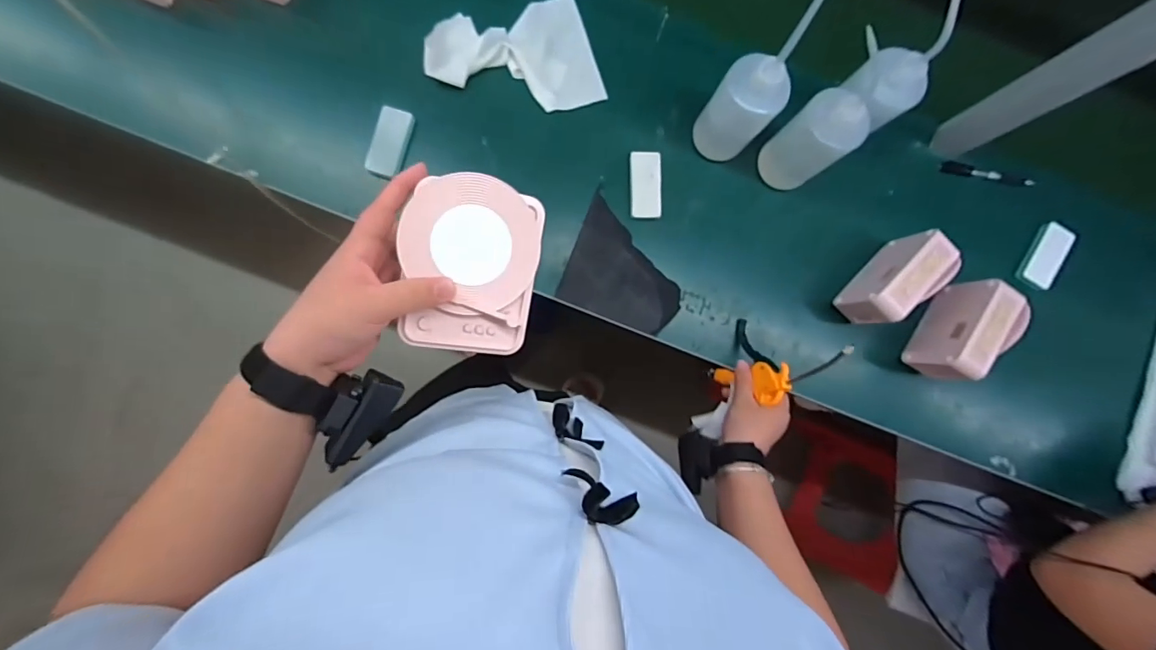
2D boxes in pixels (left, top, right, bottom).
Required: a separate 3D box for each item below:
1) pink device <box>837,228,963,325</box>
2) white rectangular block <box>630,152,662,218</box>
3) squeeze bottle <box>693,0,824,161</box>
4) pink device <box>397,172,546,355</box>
[{"bbox_3d":[0.421,-0.054,0.657,0.057,0.109,0.130,44,86,0],"label":"pink device"},{"bbox_3d":[0.094,-0.194,0.678,0.040,0.024,0.090,-1,87,-3],"label":"white rectangular block"},{"bbox_3d":[0.208,-0.277,0.580,0.077,0.229,0.078,42,86,0],"label":"squeeze bottle"},{"bbox_3d":[-0.084,-0.044,0.378,0.099,0.038,0.134,3,105,-19],"label":"pink device"}]

